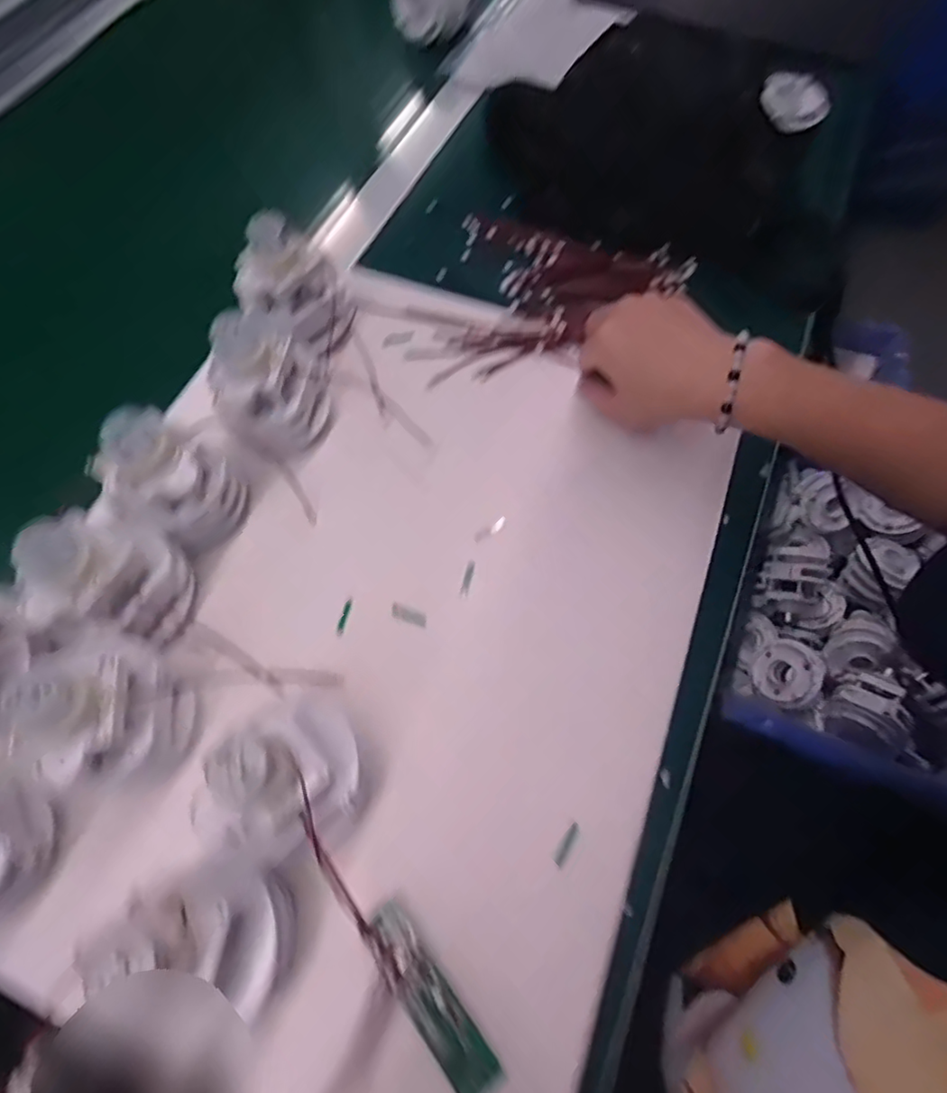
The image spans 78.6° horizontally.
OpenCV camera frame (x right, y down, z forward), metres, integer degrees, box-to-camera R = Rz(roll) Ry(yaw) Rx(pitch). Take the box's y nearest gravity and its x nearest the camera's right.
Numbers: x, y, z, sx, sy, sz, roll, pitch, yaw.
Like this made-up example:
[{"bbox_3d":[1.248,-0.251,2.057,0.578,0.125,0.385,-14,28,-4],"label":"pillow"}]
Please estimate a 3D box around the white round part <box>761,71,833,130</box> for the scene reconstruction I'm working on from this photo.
[{"bbox_3d":[0.274,-0.378,0.492,0.056,0.023,0.049,21,66,10],"label":"white round part"}]

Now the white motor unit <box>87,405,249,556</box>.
[{"bbox_3d":[-0.171,-0.038,0.328,0.055,0.072,0.058,0,64,0],"label":"white motor unit"}]

